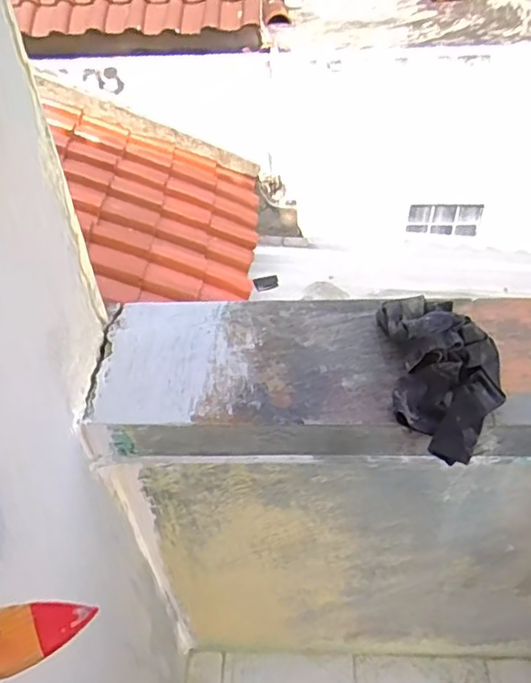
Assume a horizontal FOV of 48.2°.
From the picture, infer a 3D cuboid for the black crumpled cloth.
[{"bbox_3d":[0.217,0.032,0.712,0.130,0.061,0.221,-1,46,2],"label":"black crumpled cloth"}]

